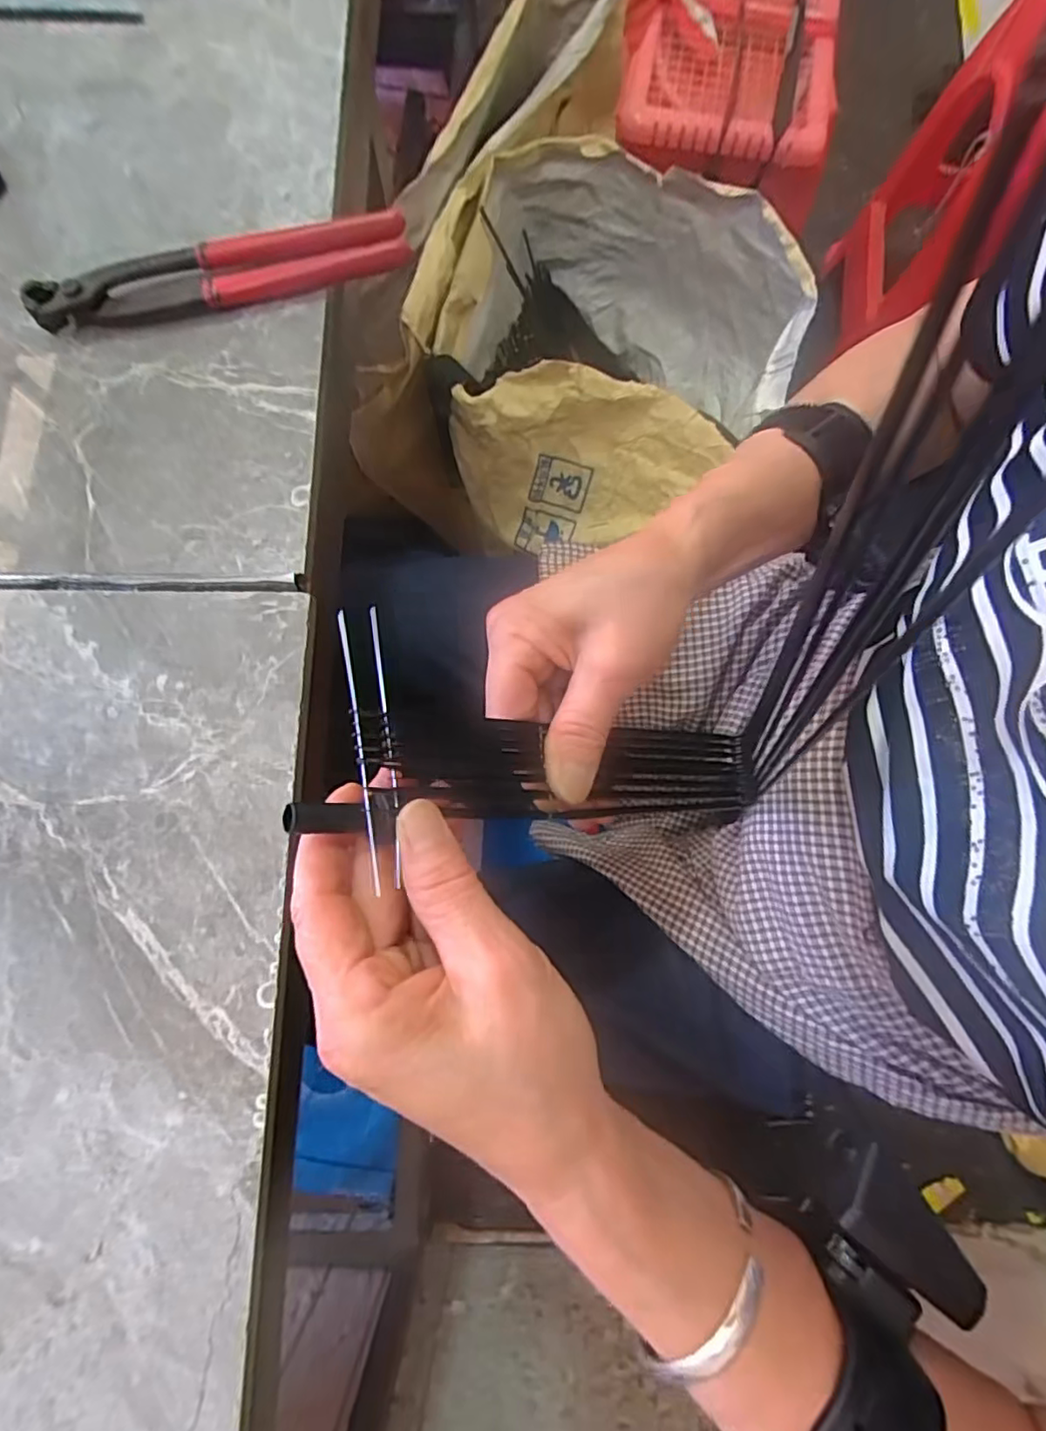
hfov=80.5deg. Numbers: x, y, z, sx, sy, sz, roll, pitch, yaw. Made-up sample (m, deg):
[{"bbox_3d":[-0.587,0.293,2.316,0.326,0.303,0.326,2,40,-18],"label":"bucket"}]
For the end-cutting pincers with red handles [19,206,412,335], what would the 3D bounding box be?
[{"bbox_3d":[-0.163,-0.242,0.338,0.200,0.018,0.033,-14,79,-2],"label":"end-cutting pincers with red handles"}]

